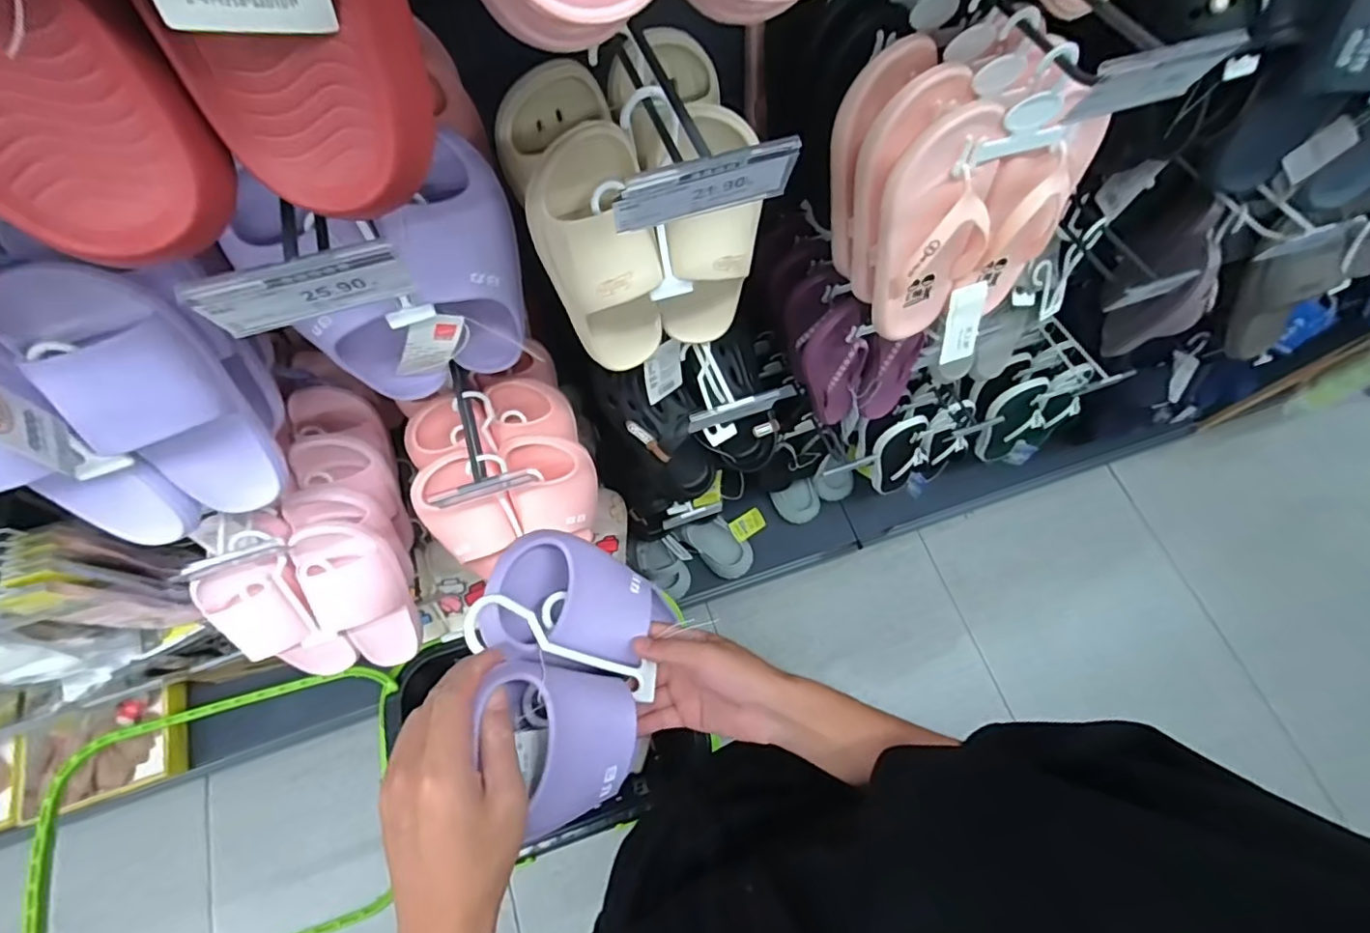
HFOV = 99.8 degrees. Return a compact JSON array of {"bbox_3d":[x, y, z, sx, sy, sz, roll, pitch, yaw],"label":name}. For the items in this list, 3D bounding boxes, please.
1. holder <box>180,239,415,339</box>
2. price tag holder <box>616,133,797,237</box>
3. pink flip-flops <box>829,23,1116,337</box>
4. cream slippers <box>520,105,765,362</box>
[{"bbox_3d":[-0.200,-0.093,0.308,0.100,0.048,0.009,-16,76,-12],"label":"holder"},{"bbox_3d":[0.012,-0.160,0.331,0.107,0.042,0.012,-20,69,-9],"label":"price tag holder"},{"bbox_3d":[0.251,-0.267,0.559,0.179,0.215,0.152,-21,70,-9],"label":"pink flip-flops"},{"bbox_3d":[-0.031,-0.188,0.526,0.184,0.216,0.080,-16,69,-8],"label":"cream slippers"}]

